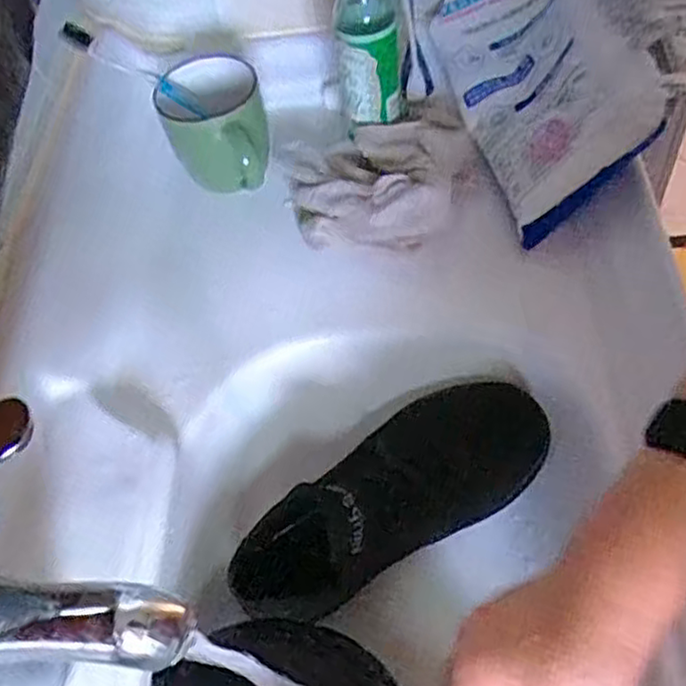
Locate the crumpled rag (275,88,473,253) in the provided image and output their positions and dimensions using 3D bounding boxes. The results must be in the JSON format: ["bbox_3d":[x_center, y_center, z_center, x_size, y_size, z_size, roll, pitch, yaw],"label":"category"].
[{"bbox_3d":[0.034,-0.139,0.580,0.157,0.054,0.143,-15,54,-2],"label":"crumpled rag"}]

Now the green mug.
[{"bbox_3d":[-0.108,-0.182,0.602,0.084,0.079,0.091,-4,55,6],"label":"green mug"}]

